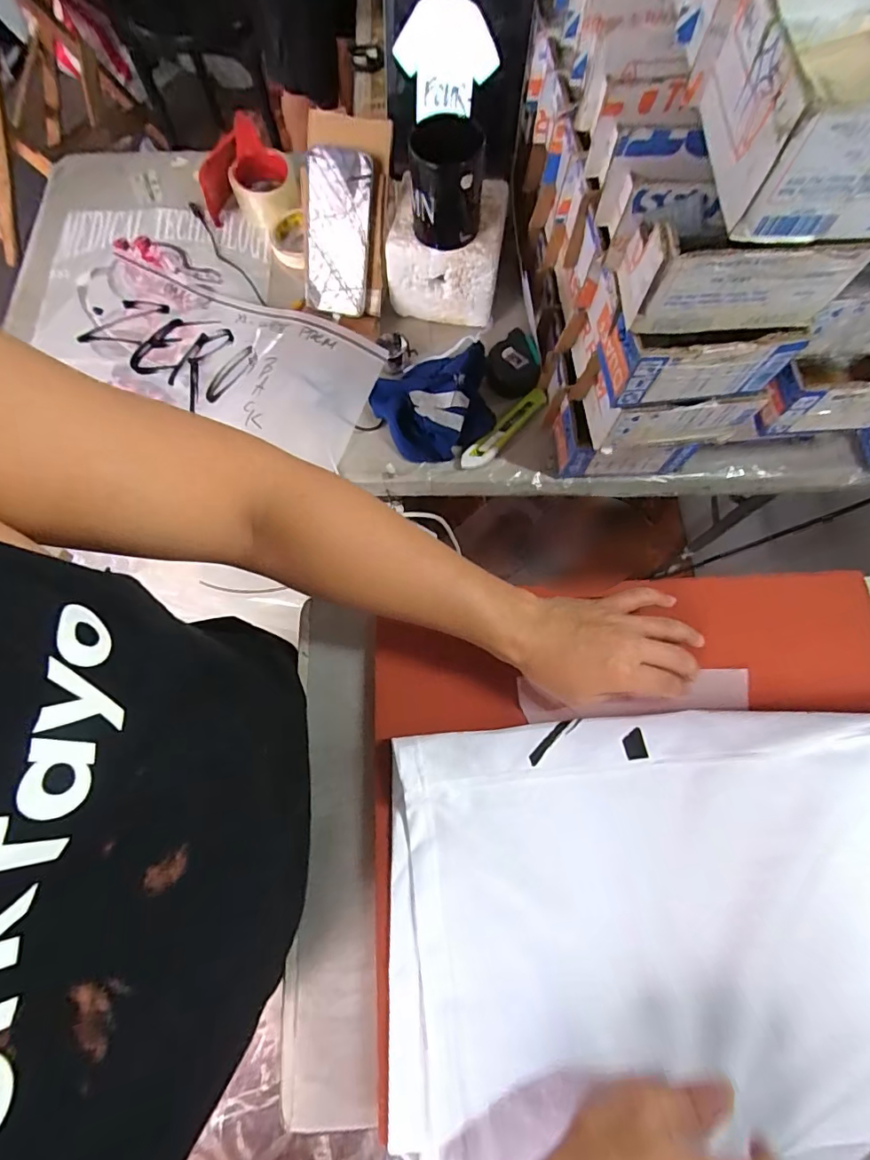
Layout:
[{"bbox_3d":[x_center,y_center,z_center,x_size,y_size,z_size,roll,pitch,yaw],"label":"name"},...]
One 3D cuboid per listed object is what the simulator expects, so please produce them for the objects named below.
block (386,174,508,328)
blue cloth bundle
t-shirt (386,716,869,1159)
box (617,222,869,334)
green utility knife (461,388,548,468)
[{"bbox_3d":[0.015,-0.444,0.667,0.150,0.119,0.135,4,73,1],"label":"block"},{"bbox_3d":[-0.004,-0.223,0.640,0.152,0.072,0.138,-9,73,-3],"label":"blue cloth bundle"},{"bbox_3d":[0.211,0.258,0.372,0.484,0.023,0.292,1,73,0],"label":"t-shirt"},{"bbox_3d":[0.229,-0.242,0.380,0.146,0.074,0.064,-4,73,-1],"label":"box"},{"bbox_3d":[0.093,-0.198,0.646,0.028,0.023,0.157,40,77,11],"label":"green utility knife"}]

